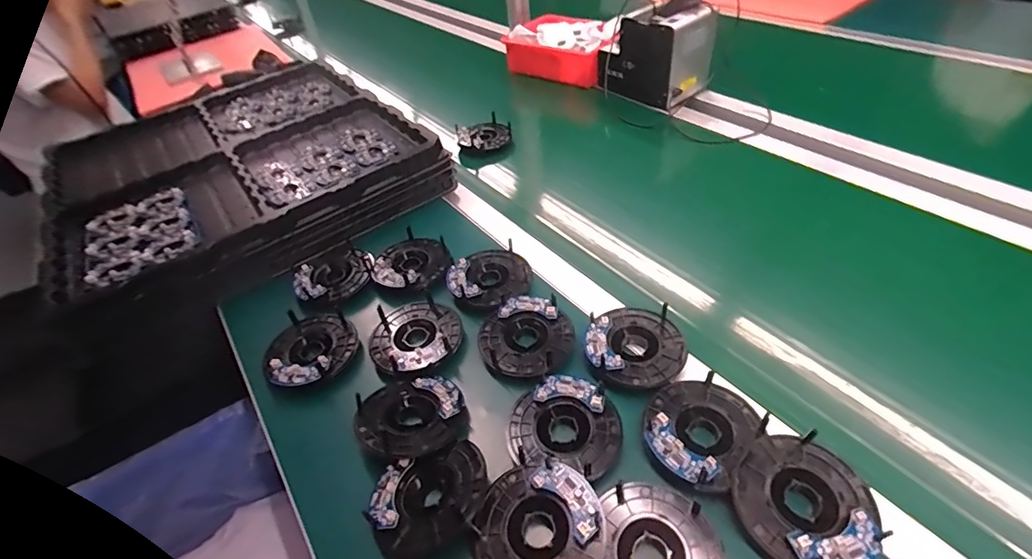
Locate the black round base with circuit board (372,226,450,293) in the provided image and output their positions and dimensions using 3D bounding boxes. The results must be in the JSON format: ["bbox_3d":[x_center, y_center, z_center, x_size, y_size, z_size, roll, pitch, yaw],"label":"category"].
[{"bbox_3d":[-0.135,-0.026,0.621,0.094,0.013,0.098,-4,44,4],"label":"black round base with circuit board"}]

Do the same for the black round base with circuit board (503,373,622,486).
[{"bbox_3d":[0.046,0.131,0.436,0.101,0.018,0.087,11,47,19],"label":"black round base with circuit board"}]

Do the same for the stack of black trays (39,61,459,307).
[{"bbox_3d":[-0.474,-0.196,0.808,0.512,0.067,0.554,-33,49,-23],"label":"stack of black trays"}]

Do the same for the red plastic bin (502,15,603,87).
[{"bbox_3d":[0.106,-0.510,1.057,0.243,0.082,0.162,22,52,28],"label":"red plastic bin"}]

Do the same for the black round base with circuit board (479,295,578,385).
[{"bbox_3d":[0.011,0.061,0.513,0.099,0.023,0.099,-4,44,4],"label":"black round base with circuit board"}]

